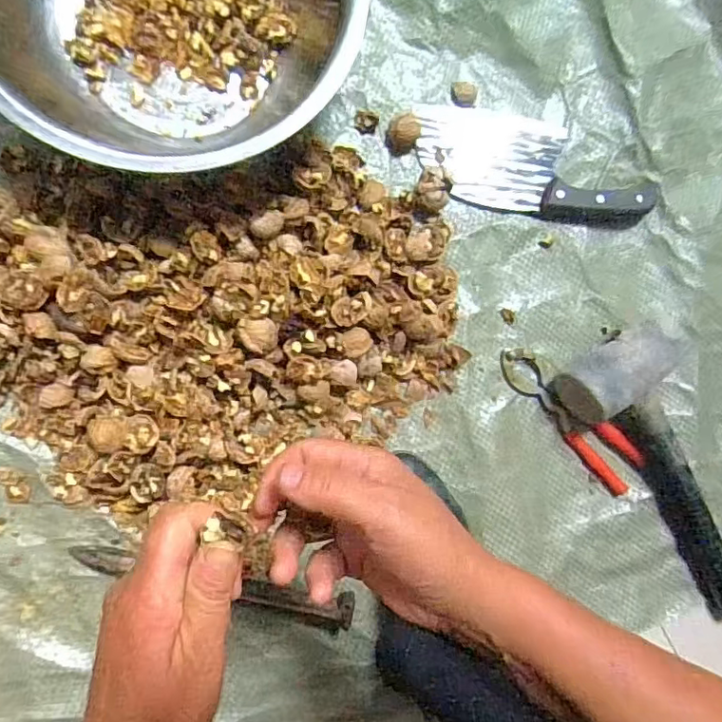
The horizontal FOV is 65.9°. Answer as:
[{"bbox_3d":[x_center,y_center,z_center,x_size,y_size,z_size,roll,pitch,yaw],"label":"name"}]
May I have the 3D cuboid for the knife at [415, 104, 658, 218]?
[{"bbox_3d":[0.173,-0.192,0.537,0.236,0.019,0.095,8,86,-8],"label":"knife"}]

